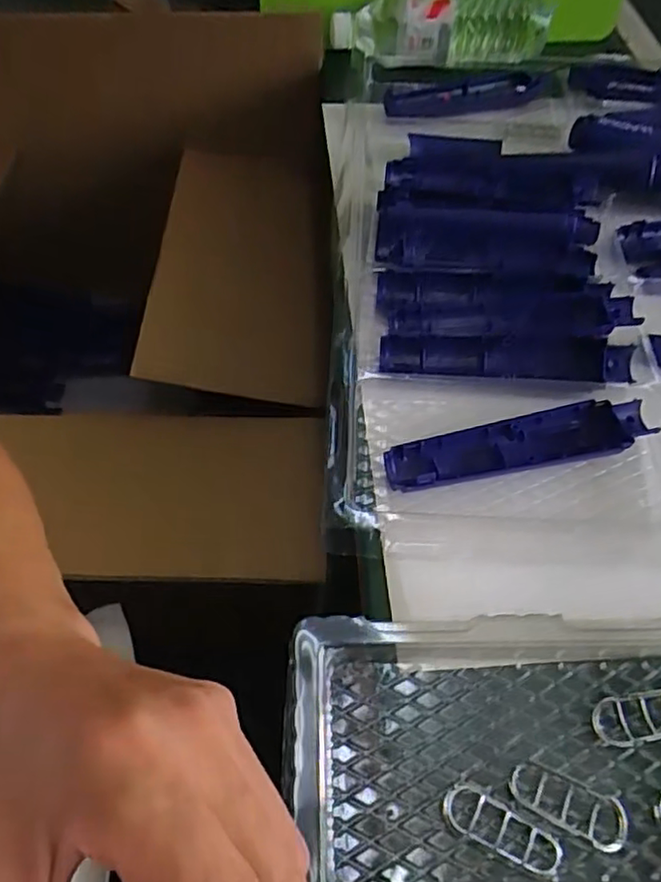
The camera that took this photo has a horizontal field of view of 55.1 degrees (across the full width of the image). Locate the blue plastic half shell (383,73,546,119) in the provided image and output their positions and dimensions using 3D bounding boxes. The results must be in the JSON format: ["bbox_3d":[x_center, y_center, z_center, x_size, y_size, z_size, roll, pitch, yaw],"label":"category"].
[{"bbox_3d":[0.137,-0.358,0.653,0.181,0.018,0.053,-10,56,-8],"label":"blue plastic half shell"}]

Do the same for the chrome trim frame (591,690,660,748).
[{"bbox_3d":[0.157,0.136,0.314,0.055,0.007,0.022,-6,56,-6],"label":"chrome trim frame"}]

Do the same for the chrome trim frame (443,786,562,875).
[{"bbox_3d":[0.077,0.176,0.288,0.054,0.009,0.019,24,58,15],"label":"chrome trim frame"}]

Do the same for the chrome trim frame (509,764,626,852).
[{"bbox_3d":[0.109,0.168,0.293,0.051,0.009,0.022,22,58,13],"label":"chrome trim frame"}]

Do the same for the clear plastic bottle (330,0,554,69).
[{"bbox_3d":[0.122,-0.456,0.698,0.237,0.063,0.074,7,56,3],"label":"clear plastic bottle"}]

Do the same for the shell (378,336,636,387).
[{"bbox_3d":[0.119,-0.058,0.434,0.169,0.018,0.030,5,56,2],"label":"shell"}]

